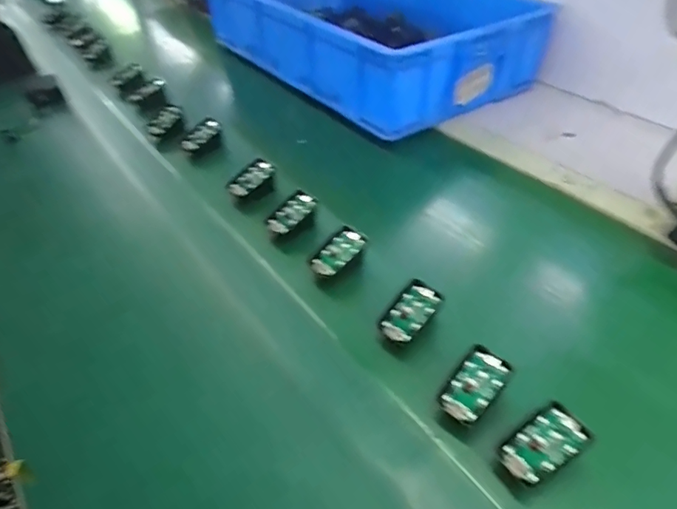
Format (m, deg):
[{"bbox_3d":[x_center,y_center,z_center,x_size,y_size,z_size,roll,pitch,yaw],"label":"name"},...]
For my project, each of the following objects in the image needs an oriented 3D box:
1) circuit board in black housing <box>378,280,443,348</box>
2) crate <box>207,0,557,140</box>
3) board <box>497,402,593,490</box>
[{"bbox_3d":[0.073,0.060,0.487,0.038,0.012,0.071,37,74,22],"label":"circuit board in black housing"},{"bbox_3d":[0.039,-0.490,1.011,0.450,0.132,0.688,-22,46,-21],"label":"crate"},{"bbox_3d":[0.164,0.152,0.380,0.068,0.007,0.039,-39,53,-4],"label":"board"}]

